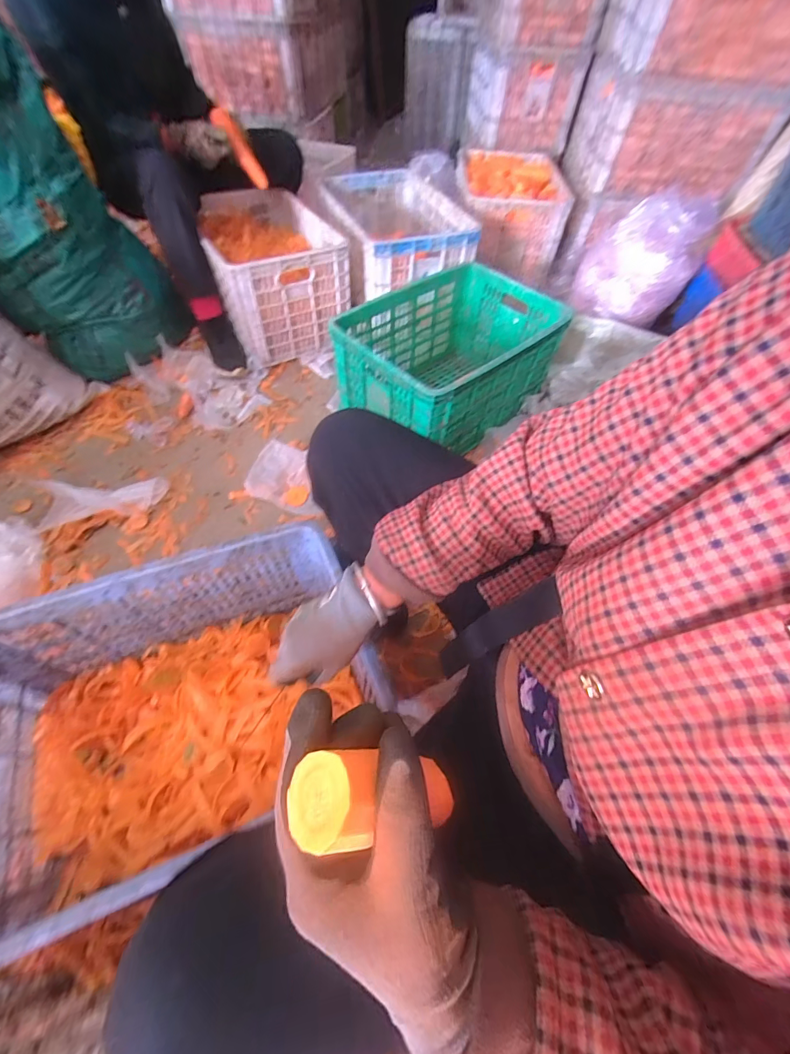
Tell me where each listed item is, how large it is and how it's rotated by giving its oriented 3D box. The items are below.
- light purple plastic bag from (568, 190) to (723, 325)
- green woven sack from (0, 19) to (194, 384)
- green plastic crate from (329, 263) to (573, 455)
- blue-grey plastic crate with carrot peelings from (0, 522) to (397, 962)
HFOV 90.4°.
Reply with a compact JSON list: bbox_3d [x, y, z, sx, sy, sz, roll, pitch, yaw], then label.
[{"bbox_3d":[0.621,-0.677,0.995,0.224,0.244,0.174,7,56,2],"label":"light purple plastic bag"},{"bbox_3d":[-0.778,-0.695,0.902,0.321,0.577,0.323,-1,56,-4],"label":"green woven sack"},{"bbox_3d":[0.141,-0.415,0.995,0.499,0.252,0.342,-36,65,-23],"label":"green plastic crate"},{"bbox_3d":[-0.294,0.261,0.535,0.479,0.255,0.327,-18,59,-14],"label":"blue-grey plastic crate with carrot peelings"}]

